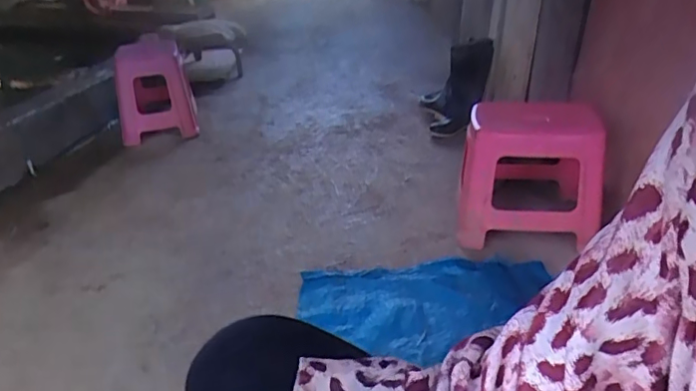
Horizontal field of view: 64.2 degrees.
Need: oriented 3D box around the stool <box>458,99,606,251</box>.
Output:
[{"bbox_3d":[0.441,-0.061,1.398,0.317,0.316,0.275,3,27,4],"label":"stool"}]

